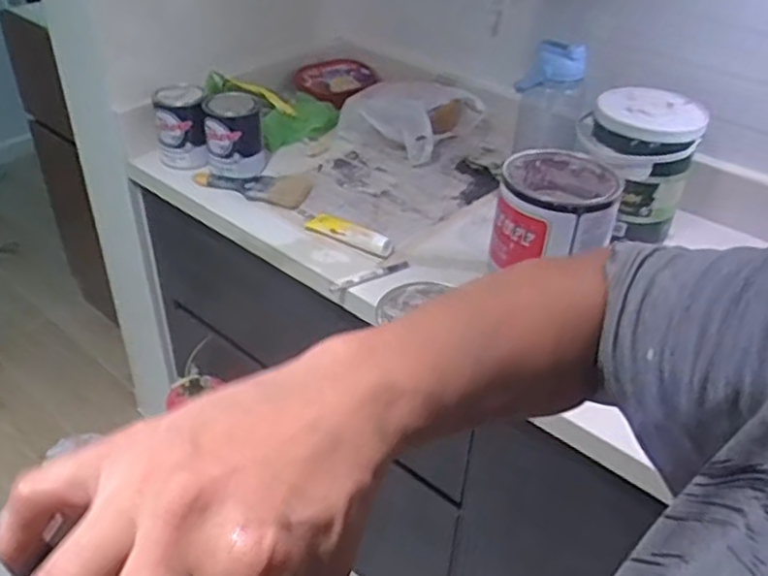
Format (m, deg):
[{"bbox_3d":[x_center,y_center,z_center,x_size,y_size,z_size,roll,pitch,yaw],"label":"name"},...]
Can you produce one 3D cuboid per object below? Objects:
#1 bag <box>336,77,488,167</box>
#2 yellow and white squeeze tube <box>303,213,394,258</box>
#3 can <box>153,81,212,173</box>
[{"bbox_3d":[0.050,-0.372,1.507,0.255,0.096,0.210,32,46,32],"label":"bag"},{"bbox_3d":[-0.058,-0.093,1.184,0.176,0.029,0.040,27,43,28],"label":"yellow and white squeeze tube"},{"bbox_3d":[-0.395,-0.310,1.383,0.098,0.130,0.120,-7,38,-13],"label":"can"}]

